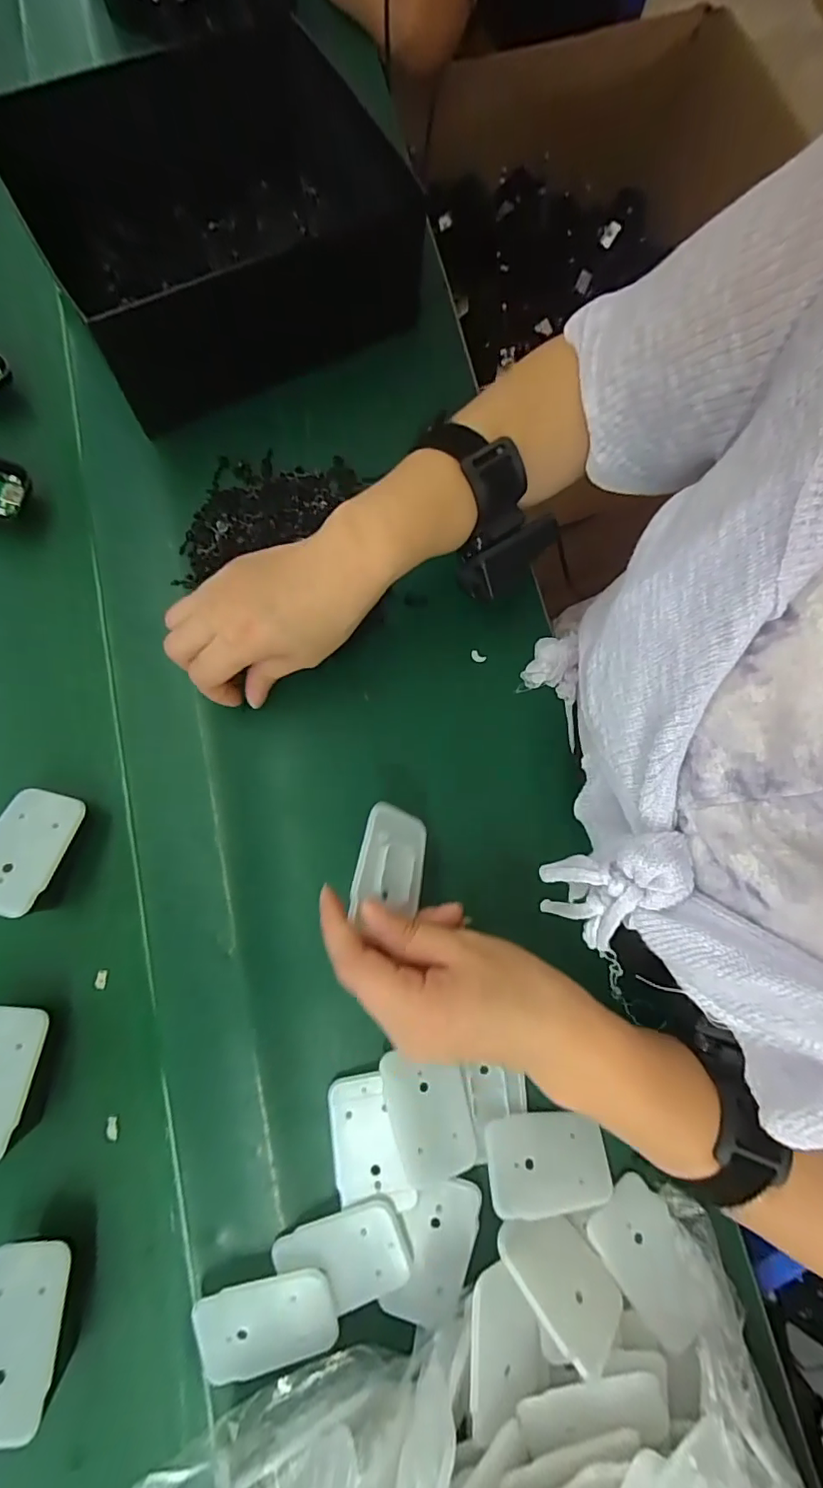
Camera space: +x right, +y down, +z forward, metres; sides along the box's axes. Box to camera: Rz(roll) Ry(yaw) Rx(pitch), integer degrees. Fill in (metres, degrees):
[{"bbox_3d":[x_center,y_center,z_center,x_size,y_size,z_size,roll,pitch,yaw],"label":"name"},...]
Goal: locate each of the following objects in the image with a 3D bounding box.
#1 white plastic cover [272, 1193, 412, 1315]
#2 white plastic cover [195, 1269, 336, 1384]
[{"bbox_3d":[-0.036,0.270,0.277,0.065,0.007,0.042,-22,79,-6],"label":"white plastic cover"},{"bbox_3d":[-0.075,0.300,0.275,0.069,0.011,0.039,-10,78,-4],"label":"white plastic cover"}]

